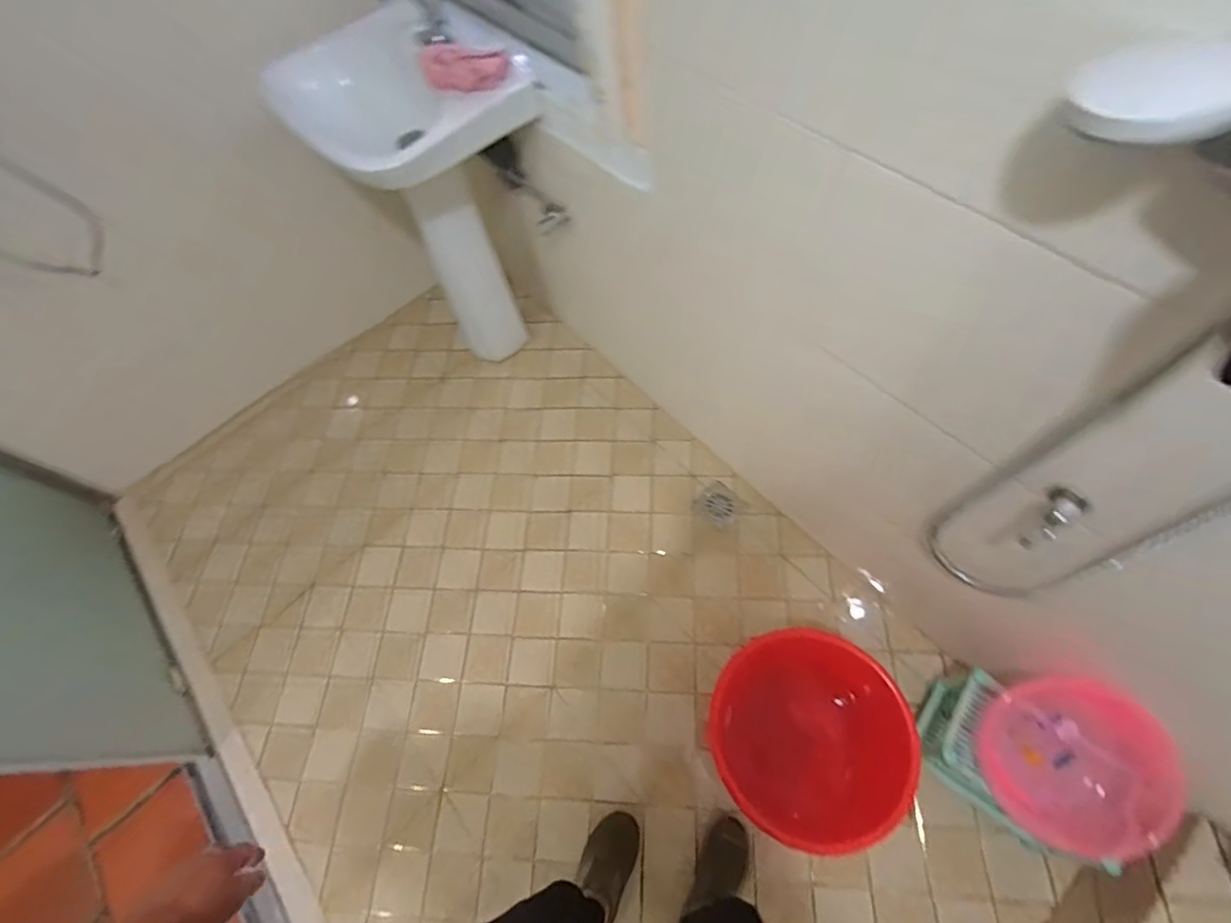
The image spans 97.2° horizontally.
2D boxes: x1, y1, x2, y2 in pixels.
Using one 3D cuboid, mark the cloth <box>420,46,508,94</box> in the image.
[{"bbox_3d":[-0.267,-0.700,0.964,0.154,0.059,0.061,-7,64,0],"label":"cloth"}]

